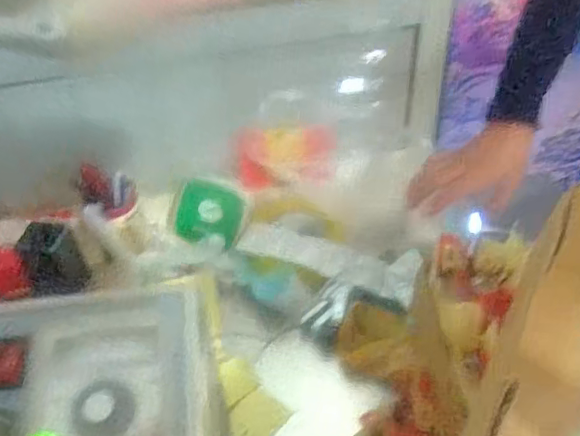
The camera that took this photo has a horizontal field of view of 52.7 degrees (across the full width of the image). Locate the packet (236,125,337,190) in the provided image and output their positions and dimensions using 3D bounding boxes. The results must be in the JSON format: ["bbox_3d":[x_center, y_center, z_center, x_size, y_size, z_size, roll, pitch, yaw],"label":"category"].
[{"bbox_3d":[-0.008,-0.088,0.818,0.139,0.085,0.019,-9,14,12],"label":"packet"}]

